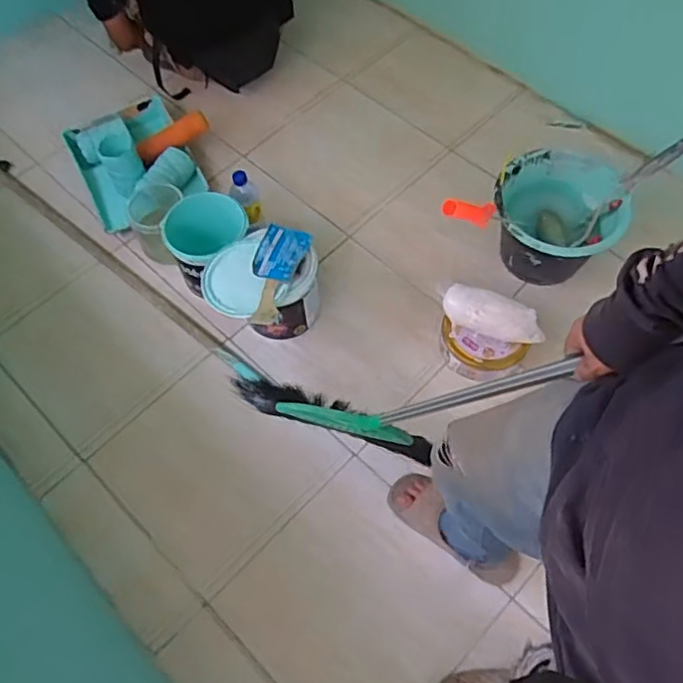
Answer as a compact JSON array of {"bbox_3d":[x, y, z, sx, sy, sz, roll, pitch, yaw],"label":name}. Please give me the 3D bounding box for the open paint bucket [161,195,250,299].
[{"bbox_3d":[-0.301,-0.214,1.394,0.163,0.170,0.166,-1,61,1],"label":"open paint bucket"}]

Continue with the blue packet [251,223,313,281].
[{"bbox_3d":[-0.120,-0.175,1.250,0.088,0.019,0.128,13,62,9],"label":"blue packet"}]

